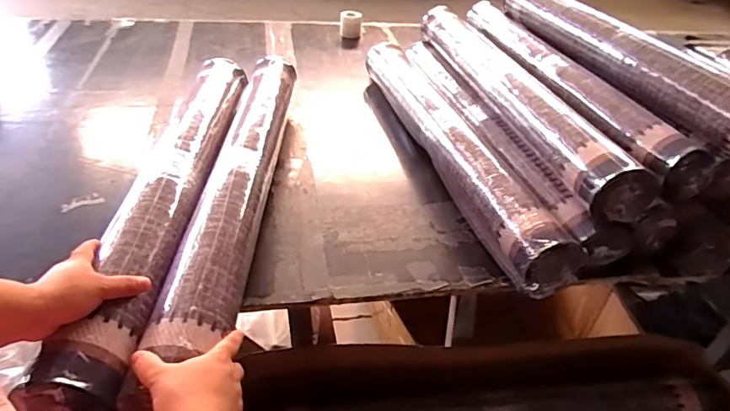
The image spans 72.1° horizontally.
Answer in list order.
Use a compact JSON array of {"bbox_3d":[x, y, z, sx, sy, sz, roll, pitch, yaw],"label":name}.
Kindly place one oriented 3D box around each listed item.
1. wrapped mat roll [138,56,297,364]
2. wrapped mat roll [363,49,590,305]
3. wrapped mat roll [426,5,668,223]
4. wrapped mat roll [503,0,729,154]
[{"bbox_3d":[-0.199,-0.053,0.802,0.095,0.068,0.688,4,40,-3],"label":"wrapped mat roll"},{"bbox_3d":[0.168,-0.138,0.997,0.106,0.087,0.795,-7,40,-16],"label":"wrapped mat roll"},{"bbox_3d":[0.298,-0.243,1.014,0.114,0.089,0.773,-5,39,-13],"label":"wrapped mat roll"},{"bbox_3d":[0.503,-0.297,0.974,0.080,0.097,0.766,-8,40,-17],"label":"wrapped mat roll"}]

